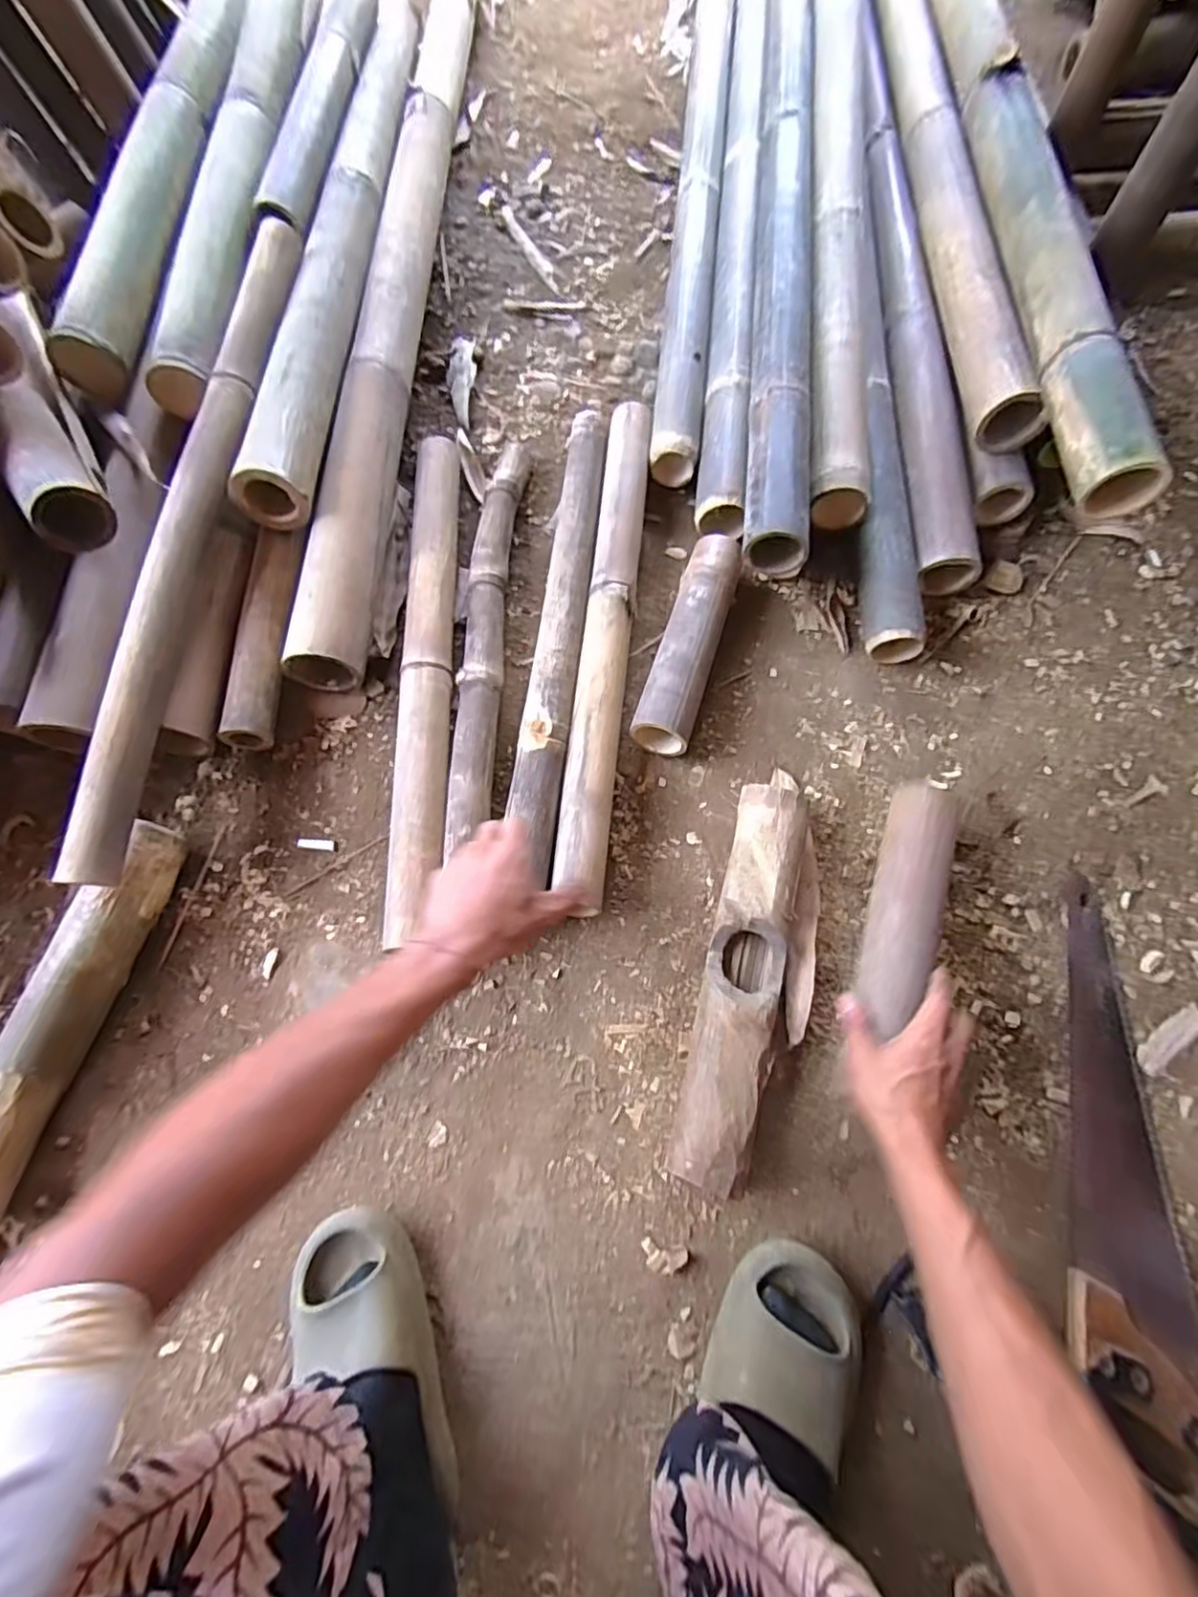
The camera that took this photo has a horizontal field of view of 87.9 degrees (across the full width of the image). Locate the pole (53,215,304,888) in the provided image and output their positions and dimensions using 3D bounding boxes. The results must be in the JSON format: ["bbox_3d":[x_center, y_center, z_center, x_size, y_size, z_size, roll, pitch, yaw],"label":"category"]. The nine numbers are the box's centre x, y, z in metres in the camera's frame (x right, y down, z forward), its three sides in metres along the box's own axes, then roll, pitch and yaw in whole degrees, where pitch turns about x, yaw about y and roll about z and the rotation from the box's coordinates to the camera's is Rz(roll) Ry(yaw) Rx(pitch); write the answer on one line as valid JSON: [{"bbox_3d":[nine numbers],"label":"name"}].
[{"bbox_3d":[-0.444,-0.332,0.700,0.059,0.063,0.865,3,71,3],"label":"pole"}]

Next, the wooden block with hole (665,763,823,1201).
[{"bbox_3d":[0.159,0.156,0.602,0.105,0.060,0.400,14,72,7],"label":"wooden block with hole"}]

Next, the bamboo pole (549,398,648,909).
[{"bbox_3d":[0.008,-0.194,0.722,0.055,0.052,0.650,5,71,4],"label":"bamboo pole"}]

